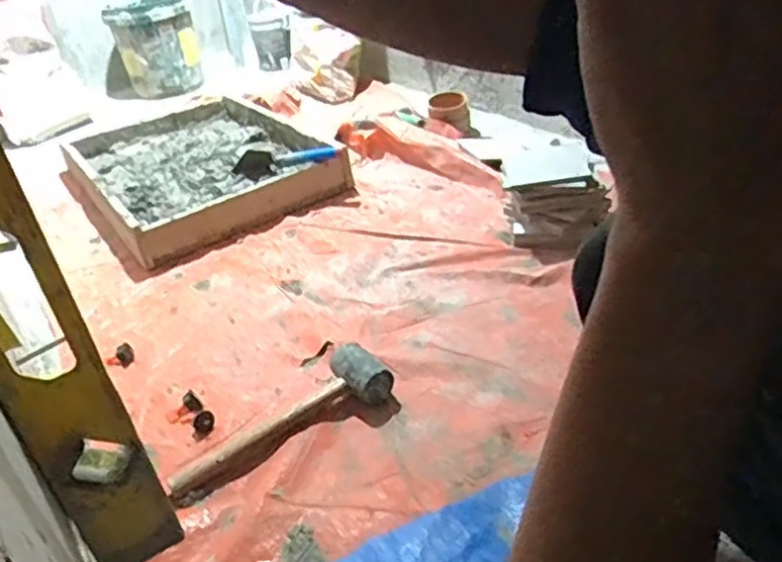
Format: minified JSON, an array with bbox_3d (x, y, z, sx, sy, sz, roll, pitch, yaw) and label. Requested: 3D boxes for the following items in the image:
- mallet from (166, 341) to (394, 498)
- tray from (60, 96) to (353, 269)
[{"bbox_3d":[-0.163,0.190,0.989,0.335,0.061,0.106,-22,34,-21],"label":"mallet"},{"bbox_3d":[-0.536,-0.334,1.834,0.534,0.103,0.849,-25,34,-23],"label":"tray"}]

